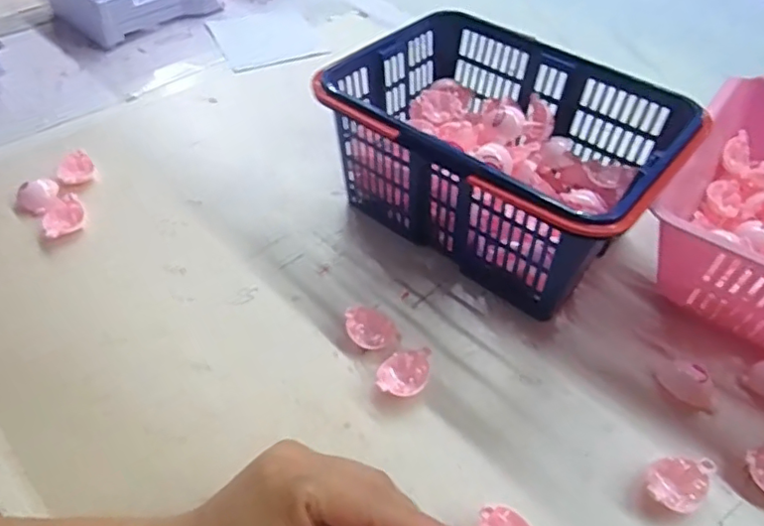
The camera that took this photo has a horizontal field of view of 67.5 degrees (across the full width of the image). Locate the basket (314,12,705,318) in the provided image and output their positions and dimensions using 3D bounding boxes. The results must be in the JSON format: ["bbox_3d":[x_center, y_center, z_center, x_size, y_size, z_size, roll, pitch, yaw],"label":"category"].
[{"bbox_3d":[0.085,-0.079,0.431,0.231,0.112,0.167,34,57,24],"label":"basket"}]

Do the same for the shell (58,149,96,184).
[{"bbox_3d":[-0.259,-0.078,0.485,0.028,0.018,0.029,-27,56,-23],"label":"shell"}]

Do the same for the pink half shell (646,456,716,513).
[{"bbox_3d":[0.163,0.123,0.317,0.041,0.017,0.027,-32,58,-26],"label":"pink half shell"}]

